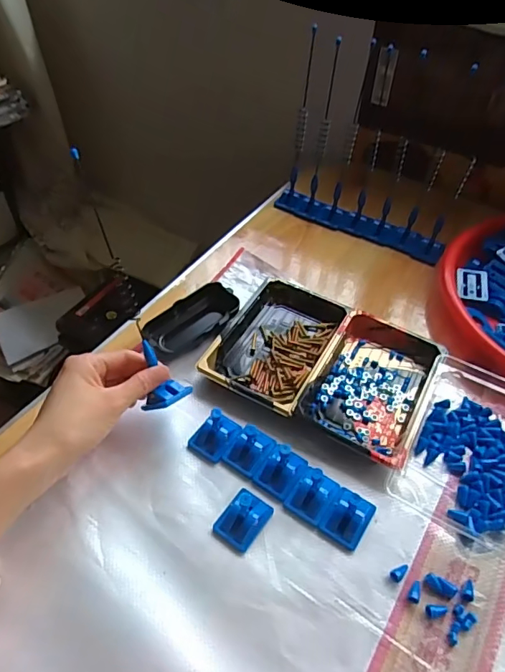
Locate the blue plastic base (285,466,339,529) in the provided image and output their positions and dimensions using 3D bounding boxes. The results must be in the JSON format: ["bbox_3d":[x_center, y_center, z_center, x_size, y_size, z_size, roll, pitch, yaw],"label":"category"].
[{"bbox_3d":[0.052,0.135,0.420,0.034,0.017,0.041,29,53,22],"label":"blue plastic base"}]

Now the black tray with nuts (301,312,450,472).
[{"bbox_3d":[0.120,0.045,0.495,0.105,0.024,0.159,23,51,18],"label":"black tray with nuts"}]

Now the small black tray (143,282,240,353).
[{"bbox_3d":[-0.063,-0.017,0.539,0.054,0.029,0.098,35,55,27],"label":"small black tray"}]

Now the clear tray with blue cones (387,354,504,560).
[{"bbox_3d":[0.208,0.097,0.453,0.114,0.032,0.174,24,51,19],"label":"clear tray with blue cones"}]

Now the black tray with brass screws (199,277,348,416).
[{"bbox_3d":[0.027,0.006,0.535,0.110,0.021,0.164,24,51,19],"label":"black tray with brass screws"}]

